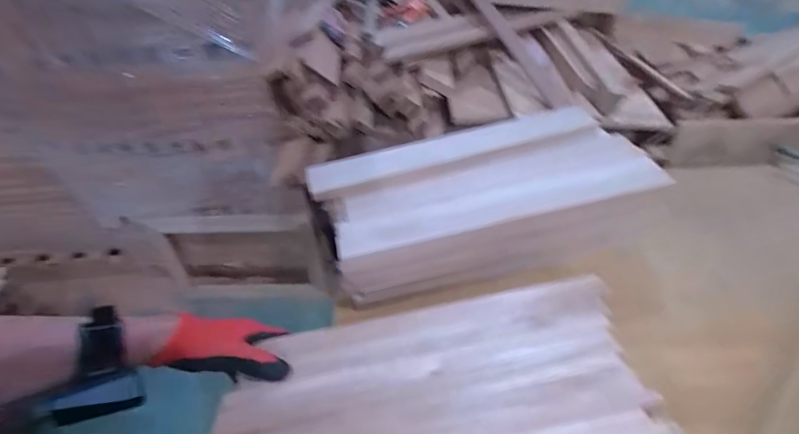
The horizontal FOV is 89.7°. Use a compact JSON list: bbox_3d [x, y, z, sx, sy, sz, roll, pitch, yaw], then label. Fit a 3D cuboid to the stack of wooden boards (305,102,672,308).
[{"bbox_3d":[0.113,-0.024,0.605,0.456,0.112,0.193,-13,46,-6],"label":"stack of wooden boards"}]

